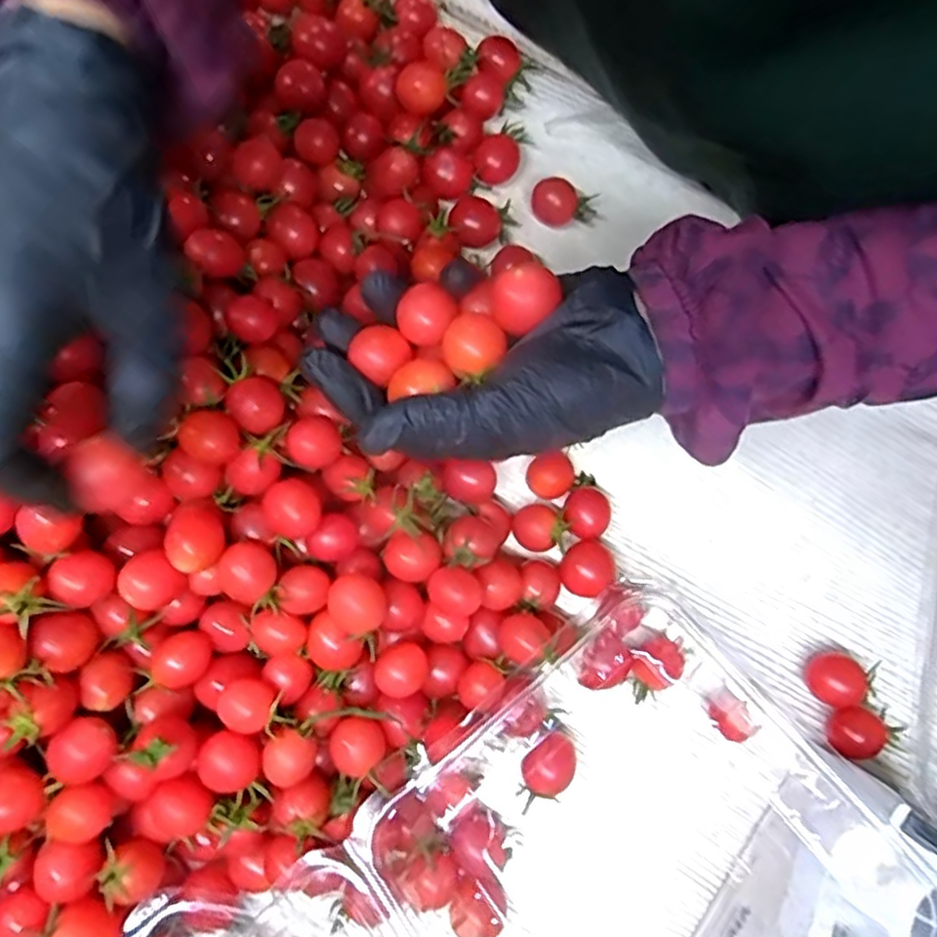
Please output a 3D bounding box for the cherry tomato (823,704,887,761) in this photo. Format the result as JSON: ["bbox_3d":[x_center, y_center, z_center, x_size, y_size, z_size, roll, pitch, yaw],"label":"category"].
[{"bbox_3d":[0.197,0.135,0.362,0.024,0.019,0.025,18,79,2],"label":"cherry tomato"}]

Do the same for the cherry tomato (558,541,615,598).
[{"bbox_3d":[0.062,0.054,0.377,0.026,0.026,0.029,31,80,5],"label":"cherry tomato"}]

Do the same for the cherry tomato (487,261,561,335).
[{"bbox_3d":[0.020,-0.065,0.274,0.022,0.022,0.022,-7,79,-3],"label":"cherry tomato"}]

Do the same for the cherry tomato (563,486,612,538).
[{"bbox_3d":[0.064,0.025,0.382,0.025,0.021,0.027,0,79,-1],"label":"cherry tomato"}]

